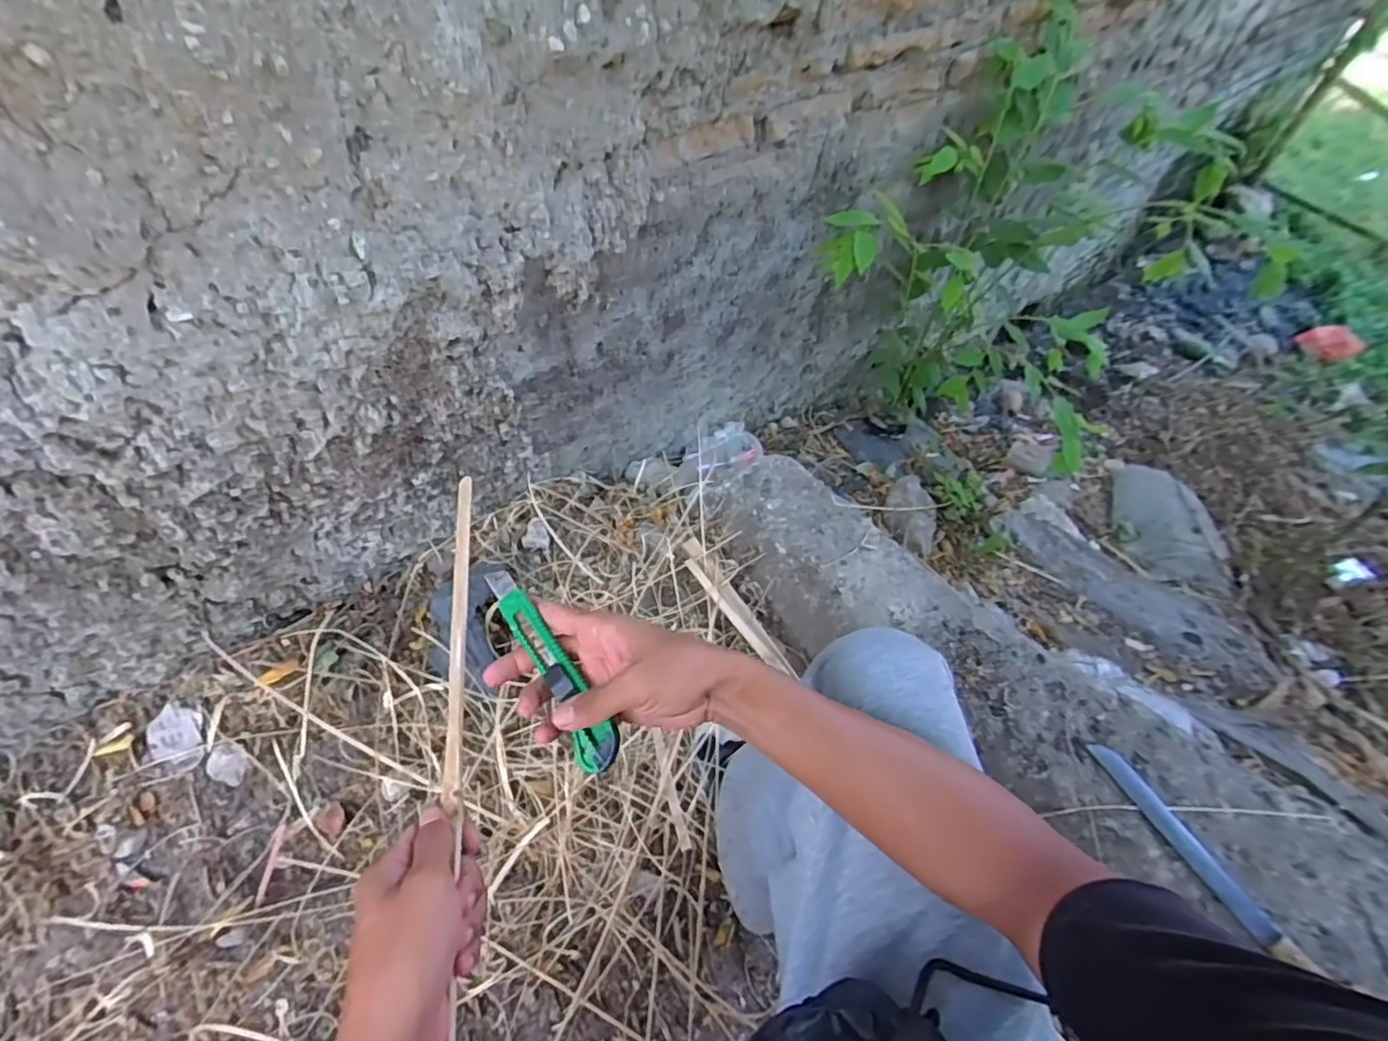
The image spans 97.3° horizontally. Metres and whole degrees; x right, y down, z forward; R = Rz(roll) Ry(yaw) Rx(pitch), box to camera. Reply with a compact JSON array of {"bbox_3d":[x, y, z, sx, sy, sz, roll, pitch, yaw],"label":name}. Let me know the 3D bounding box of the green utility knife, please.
[{"bbox_3d":[-0.101,0.098,0.428,0.028,0.018,0.163,-27,65,-24],"label":"green utility knife"}]

